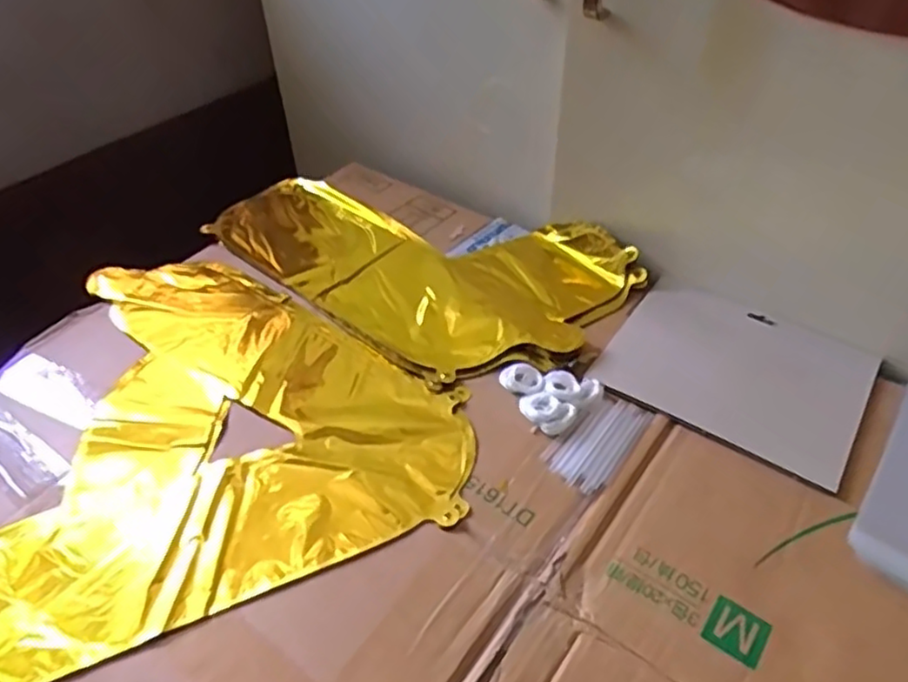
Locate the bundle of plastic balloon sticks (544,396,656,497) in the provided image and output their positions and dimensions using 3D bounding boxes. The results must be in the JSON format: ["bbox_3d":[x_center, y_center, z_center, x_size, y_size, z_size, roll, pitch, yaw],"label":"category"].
[{"bbox_3d":[0.110,0.074,0.499,0.090,0.005,0.047,-35,54,-28],"label":"bundle of plastic balloon sticks"}]

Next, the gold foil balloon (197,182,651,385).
[{"bbox_3d":[-0.041,-0.089,0.668,0.384,0.030,0.231,32,54,29],"label":"gold foil balloon"}]

